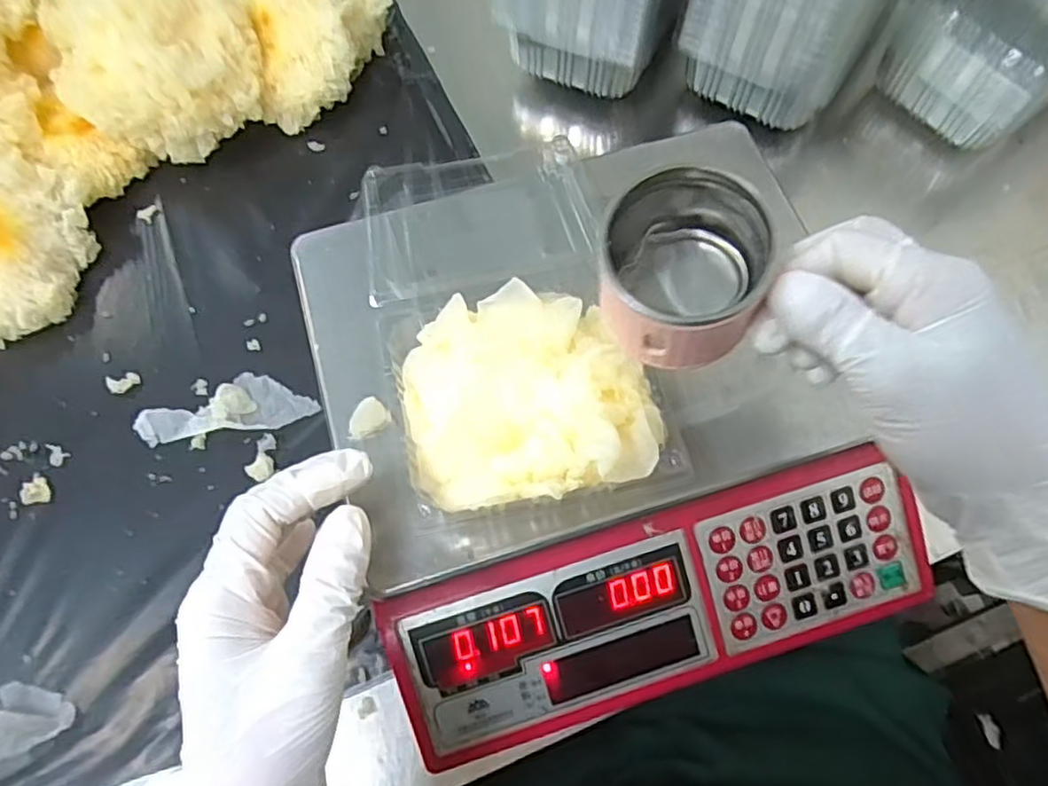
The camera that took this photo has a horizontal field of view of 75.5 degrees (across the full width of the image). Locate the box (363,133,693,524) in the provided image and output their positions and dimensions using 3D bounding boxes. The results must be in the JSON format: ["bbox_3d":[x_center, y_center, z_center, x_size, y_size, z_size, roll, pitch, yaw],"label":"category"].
[{"bbox_3d":[-0.010,-0.048,0.349,0.143,0.058,0.225,-15,71,3],"label":"box"}]

